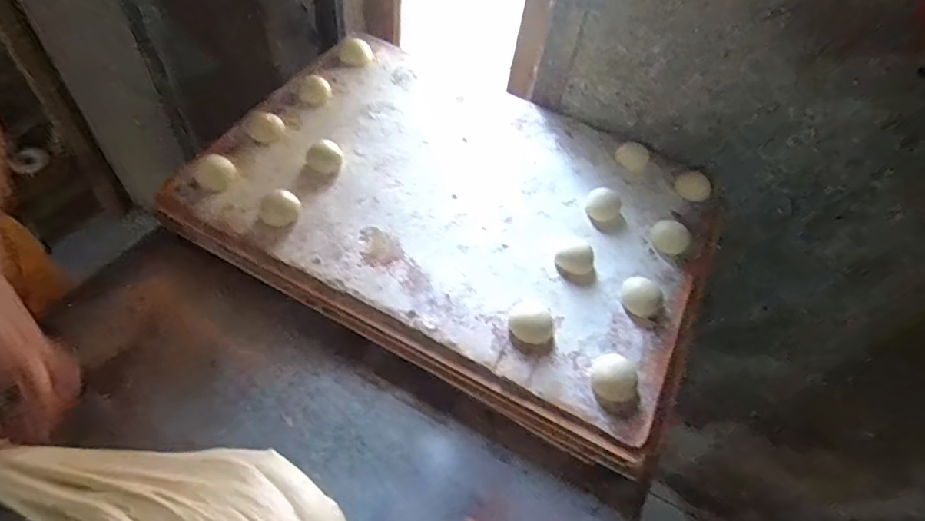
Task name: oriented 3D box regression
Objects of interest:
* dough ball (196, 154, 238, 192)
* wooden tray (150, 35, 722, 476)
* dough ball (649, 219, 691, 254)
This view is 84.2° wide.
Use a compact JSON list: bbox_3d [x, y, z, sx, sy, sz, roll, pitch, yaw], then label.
[{"bbox_3d":[-0.288,-0.101,0.600,0.038,0.030,0.034,17,53,5],"label":"dough ball"},{"bbox_3d":[0.002,-0.086,0.641,0.595,0.046,0.440,27,55,12],"label":"wooden tray"},{"bbox_3d":[0.247,-0.027,0.612,0.037,0.022,0.042,-28,62,-25],"label":"dough ball"}]

